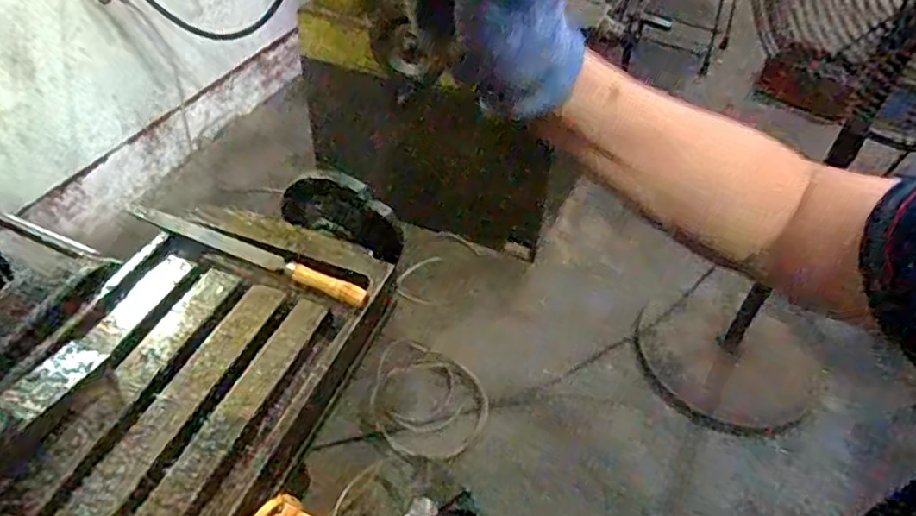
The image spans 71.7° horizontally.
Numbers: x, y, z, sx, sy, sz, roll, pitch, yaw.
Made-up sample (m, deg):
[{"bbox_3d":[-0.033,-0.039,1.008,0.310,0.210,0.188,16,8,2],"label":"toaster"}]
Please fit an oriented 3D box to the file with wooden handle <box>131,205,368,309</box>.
[{"bbox_3d":[-0.208,-0.008,0.626,0.271,0.019,0.023,20,47,17],"label":"file with wooden handle"}]

